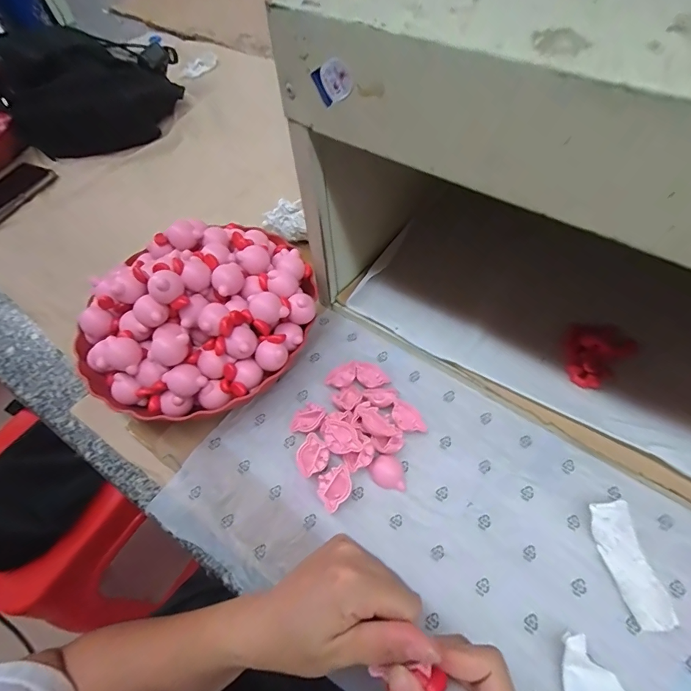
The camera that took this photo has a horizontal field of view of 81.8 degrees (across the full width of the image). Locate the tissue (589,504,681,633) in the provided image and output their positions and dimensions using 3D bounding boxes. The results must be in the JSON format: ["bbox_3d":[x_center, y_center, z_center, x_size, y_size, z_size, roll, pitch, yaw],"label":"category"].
[{"bbox_3d":[0.208,0.160,0.295,0.030,0.008,0.082,-15,59,14],"label":"tissue"}]

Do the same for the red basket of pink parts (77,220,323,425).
[{"bbox_3d":[-0.142,-0.039,0.386,0.215,0.093,0.198,-2,59,4],"label":"red basket of pink parts"}]

